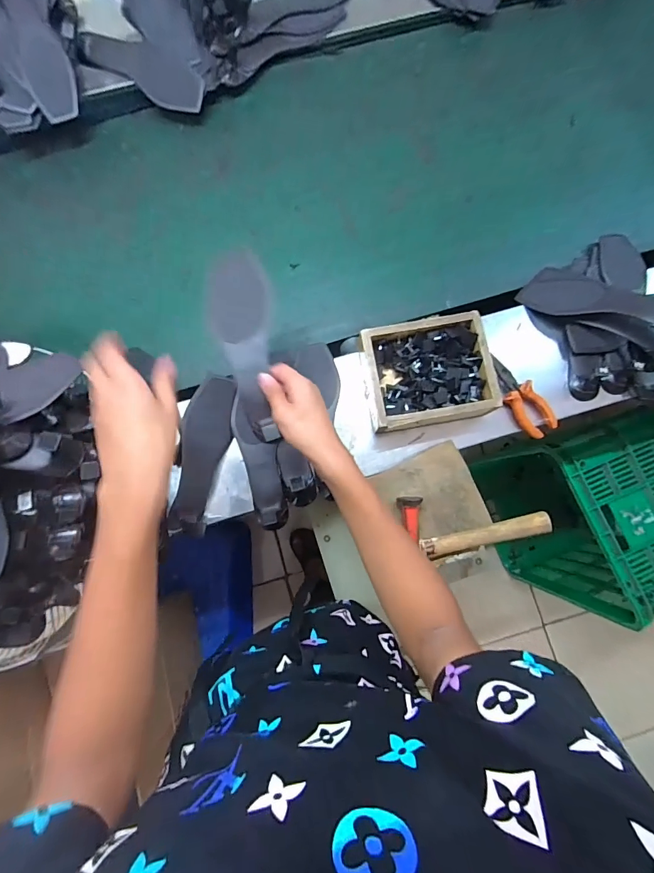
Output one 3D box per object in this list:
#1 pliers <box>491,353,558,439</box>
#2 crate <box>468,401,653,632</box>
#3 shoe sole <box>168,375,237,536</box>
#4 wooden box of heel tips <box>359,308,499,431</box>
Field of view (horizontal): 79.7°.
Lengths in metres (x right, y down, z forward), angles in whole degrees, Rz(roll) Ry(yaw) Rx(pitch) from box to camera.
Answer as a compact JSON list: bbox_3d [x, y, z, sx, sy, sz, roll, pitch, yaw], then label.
[{"bbox_3d":[0.299,-0.062,0.611,0.046,0.021,0.140,-34,83,-5],"label":"pliers"},{"bbox_3d":[0.695,0.197,1.127,0.316,0.624,0.424,-26,82,-4],"label":"crate"},{"bbox_3d":[-0.181,0.028,0.577,0.070,0.014,0.229,7,92,-35],"label":"shoe sole"},{"bbox_3d":[0.148,-0.092,0.586,0.187,0.047,0.159,-12,82,-2],"label":"wooden box of heel tips"}]

